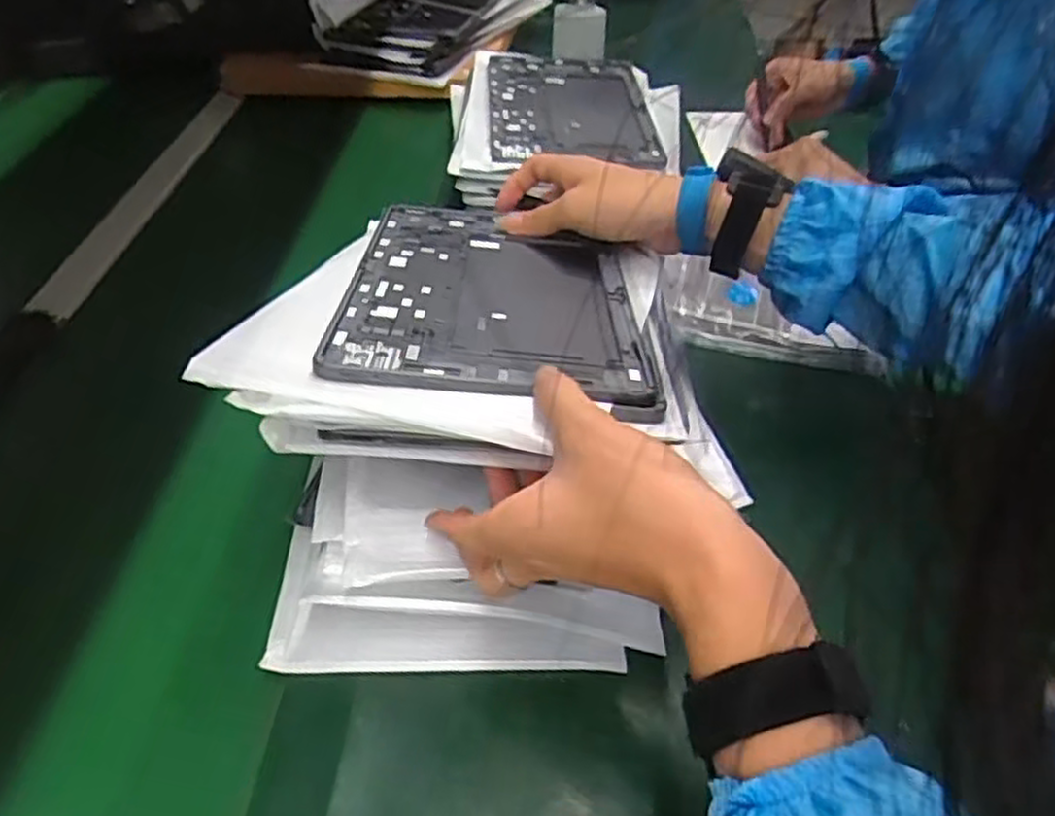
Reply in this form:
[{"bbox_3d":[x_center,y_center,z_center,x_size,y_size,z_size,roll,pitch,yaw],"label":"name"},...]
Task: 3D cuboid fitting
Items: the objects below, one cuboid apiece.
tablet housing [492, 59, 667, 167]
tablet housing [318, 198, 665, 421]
[{"bbox_3d":[0.042,-0.285,0.729,0.154,0.011,0.171,0,52,-3],"label":"tablet housing"},{"bbox_3d":[-0.021,-0.072,0.466,0.166,0.010,0.239,5,33,-4],"label":"tablet housing"}]

